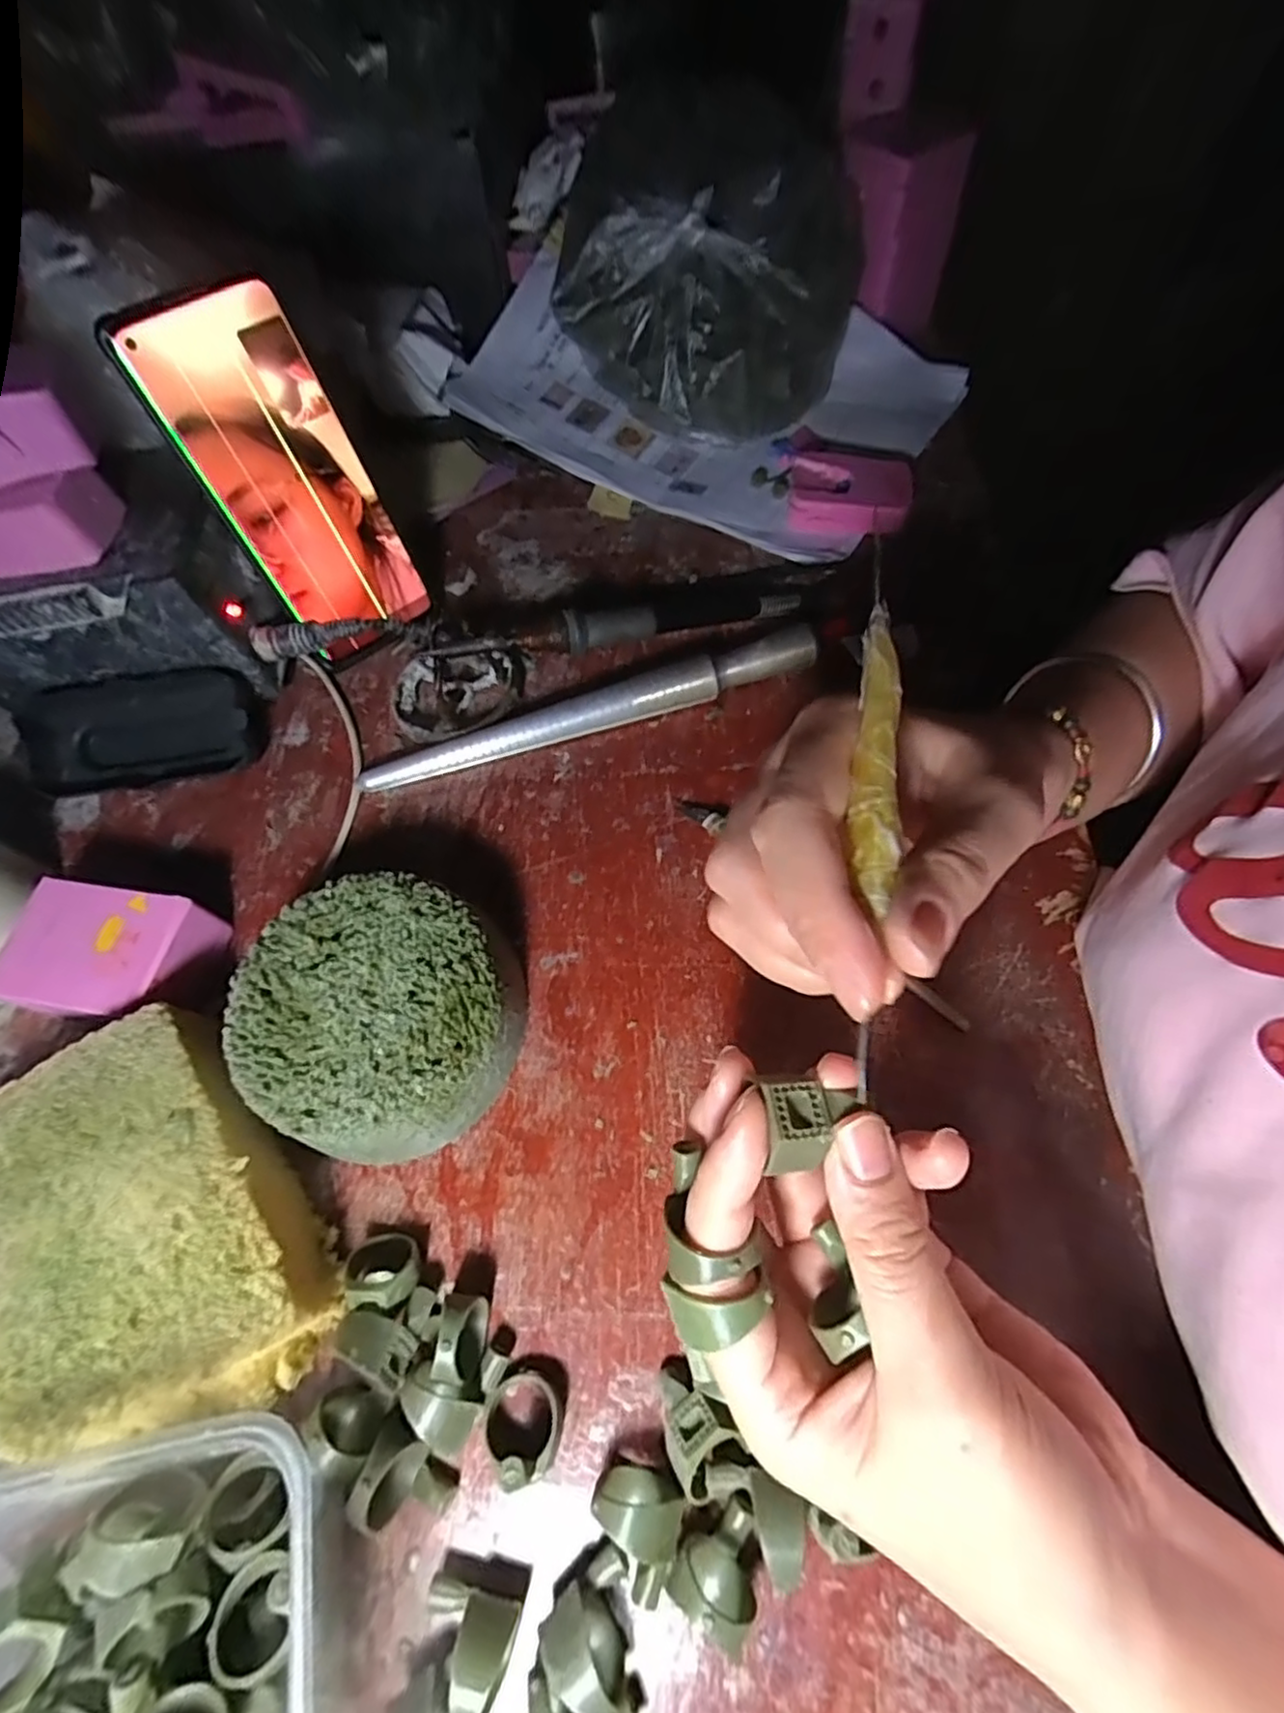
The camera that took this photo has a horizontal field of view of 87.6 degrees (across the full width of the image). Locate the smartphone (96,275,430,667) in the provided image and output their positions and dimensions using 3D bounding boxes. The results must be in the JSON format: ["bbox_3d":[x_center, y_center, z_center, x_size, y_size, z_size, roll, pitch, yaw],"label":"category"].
[{"bbox_3d":[-0.165,-0.174,0.323,0.070,0.154,0.006,-37,49,-13],"label":"smartphone"}]

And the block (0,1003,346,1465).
[{"bbox_3d":[-0.171,0.131,0.237,0.094,0.044,0.135,-36,67,-14],"label":"block"}]

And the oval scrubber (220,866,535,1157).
[{"bbox_3d":[-0.102,0.063,0.267,0.100,0.044,0.100,0,63,3],"label":"oval scrubber"}]

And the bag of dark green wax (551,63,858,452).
[{"bbox_3d":[0.044,-0.356,0.412,0.168,0.133,0.155,15,65,10],"label":"bag of dark green wax"}]

